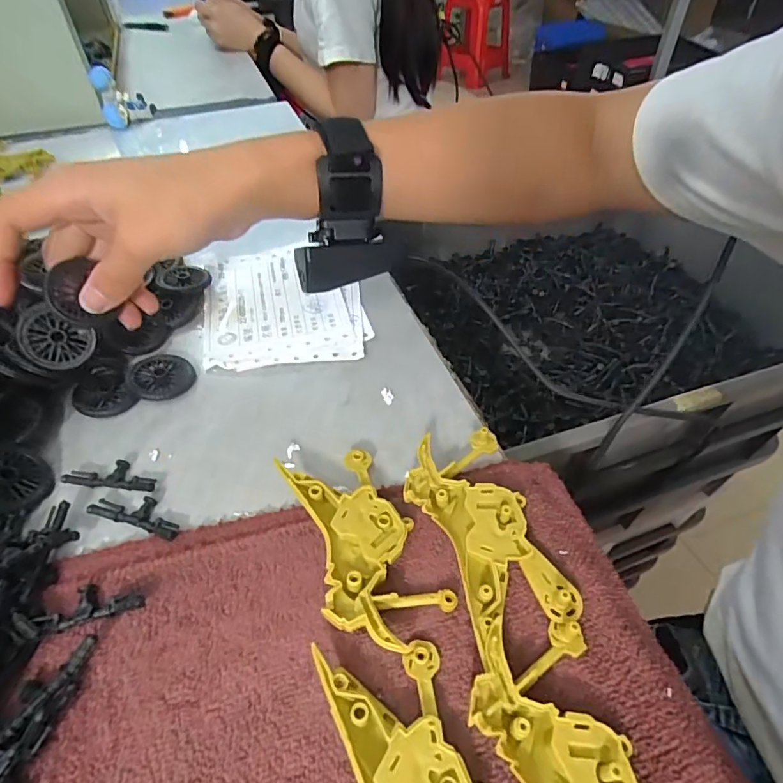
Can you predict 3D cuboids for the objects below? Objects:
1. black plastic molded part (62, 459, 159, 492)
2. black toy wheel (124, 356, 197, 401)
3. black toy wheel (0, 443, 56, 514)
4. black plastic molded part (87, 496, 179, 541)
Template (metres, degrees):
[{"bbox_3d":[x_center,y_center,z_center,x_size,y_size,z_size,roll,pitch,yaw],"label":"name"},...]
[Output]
[{"bbox_3d":[-0.146,0.044,0.257,0.049,0.007,0.017,5,46,6],"label":"black plastic molded part"},{"bbox_3d":[-0.146,-0.011,0.305,0.037,0.009,0.038,-1,45,1],"label":"black toy wheel"},{"bbox_3d":[-0.193,0.043,0.244,0.038,0.008,0.037,25,37,-36],"label":"black toy wheel"},{"bbox_3d":[-0.125,0.060,0.242,0.048,0.005,0.018,13,47,14],"label":"black plastic molded part"}]

